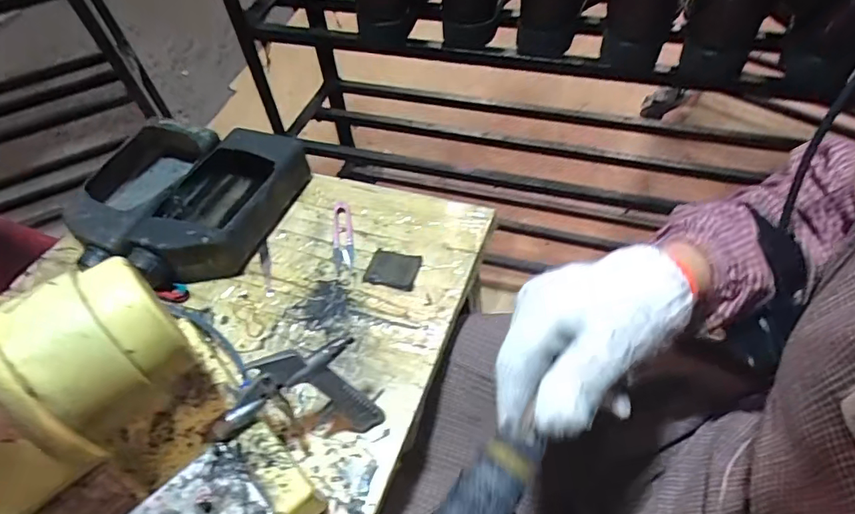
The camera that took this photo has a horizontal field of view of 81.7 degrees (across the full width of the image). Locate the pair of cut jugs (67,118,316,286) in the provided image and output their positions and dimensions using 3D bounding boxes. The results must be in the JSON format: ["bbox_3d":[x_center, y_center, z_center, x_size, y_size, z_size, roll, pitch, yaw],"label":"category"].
[{"bbox_3d":[-0.306,-0.071,0.601,0.242,0.066,0.215,12,54,13],"label":"pair of cut jugs"}]

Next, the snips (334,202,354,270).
[{"bbox_3d":[-0.101,-0.028,0.587,0.023,0.009,0.094,-7,52,-2],"label":"snips"}]

